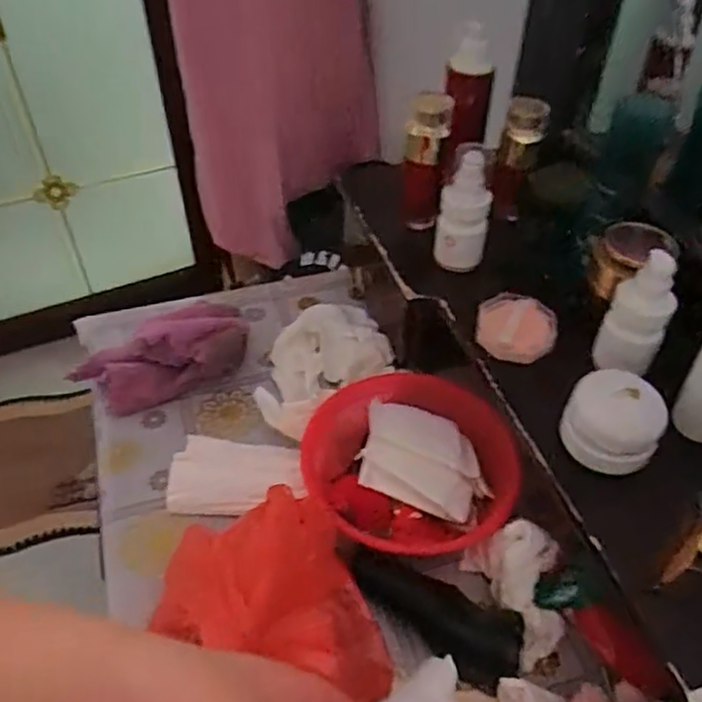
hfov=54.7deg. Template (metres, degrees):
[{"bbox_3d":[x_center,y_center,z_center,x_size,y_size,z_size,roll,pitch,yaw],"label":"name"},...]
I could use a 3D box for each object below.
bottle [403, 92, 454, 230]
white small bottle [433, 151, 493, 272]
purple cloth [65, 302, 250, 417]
[{"bbox_3d":[0.066,-0.174,0.612,0.037,0.121,0.032,7,45,5],"label":"bottle"},{"bbox_3d":[0.095,-0.114,0.574,0.042,0.097,0.034,6,45,5],"label":"white small bottle"},{"bbox_3d":[-0.184,0.009,0.658,0.174,0.083,0.041,-22,26,8],"label":"purple cloth"}]

